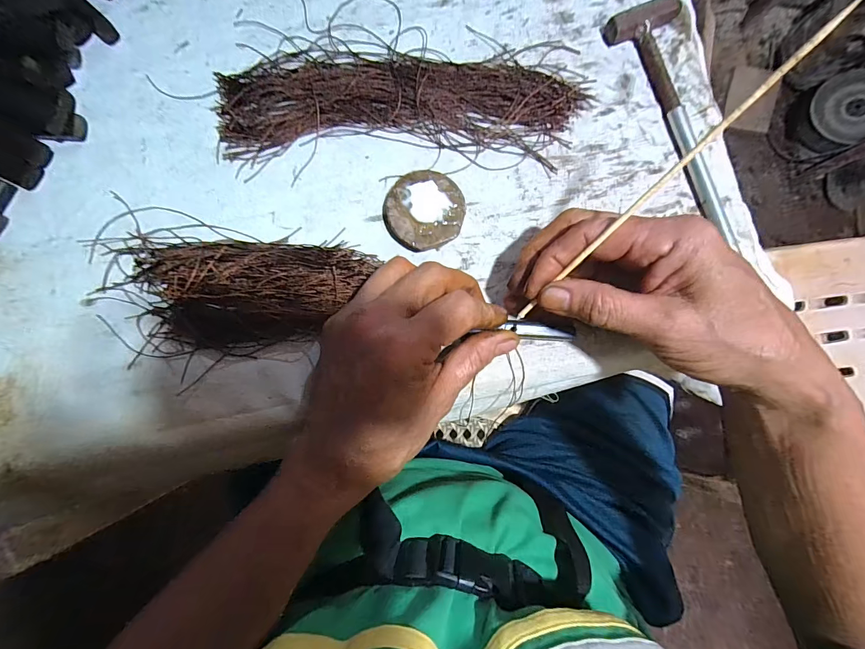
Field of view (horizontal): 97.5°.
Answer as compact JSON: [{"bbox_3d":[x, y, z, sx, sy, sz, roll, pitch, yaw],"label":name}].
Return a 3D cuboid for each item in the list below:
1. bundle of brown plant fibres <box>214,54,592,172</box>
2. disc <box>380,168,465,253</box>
[{"bbox_3d":[-0.020,-0.141,0.242,0.229,0.017,0.069,2,85,-5],"label":"bundle of brown plant fibres"},{"bbox_3d":[-0.005,-0.071,0.237,0.048,0.011,0.047,0,85,-6],"label":"disc"}]

